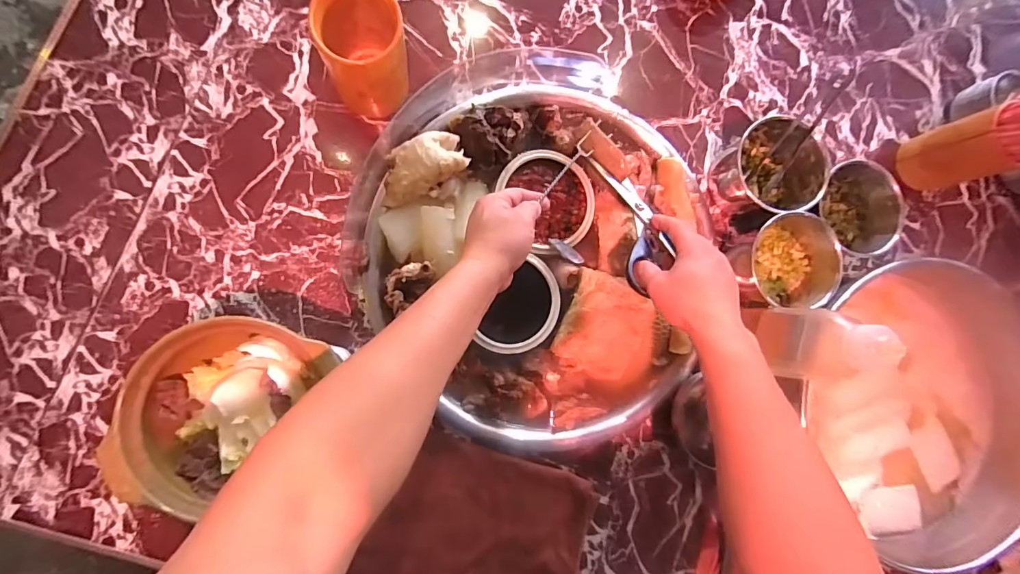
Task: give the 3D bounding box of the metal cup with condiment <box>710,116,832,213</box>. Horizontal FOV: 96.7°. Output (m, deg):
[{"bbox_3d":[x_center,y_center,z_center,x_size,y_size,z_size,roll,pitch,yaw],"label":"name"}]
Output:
[{"bbox_3d":[0.329,-0.150,0.576,0.101,0.087,0.116,-28,91,-10],"label":"metal cup with condiment"}]

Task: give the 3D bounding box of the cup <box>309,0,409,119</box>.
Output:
[{"bbox_3d":[-0.154,-0.244,0.485,0.075,0.124,0.082,1,86,-9],"label":"cup"}]

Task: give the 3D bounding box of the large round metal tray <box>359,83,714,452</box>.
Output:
[{"bbox_3d":[0.039,-0.031,0.535,0.407,0.060,0.425,1,86,-9],"label":"large round metal tray"}]

